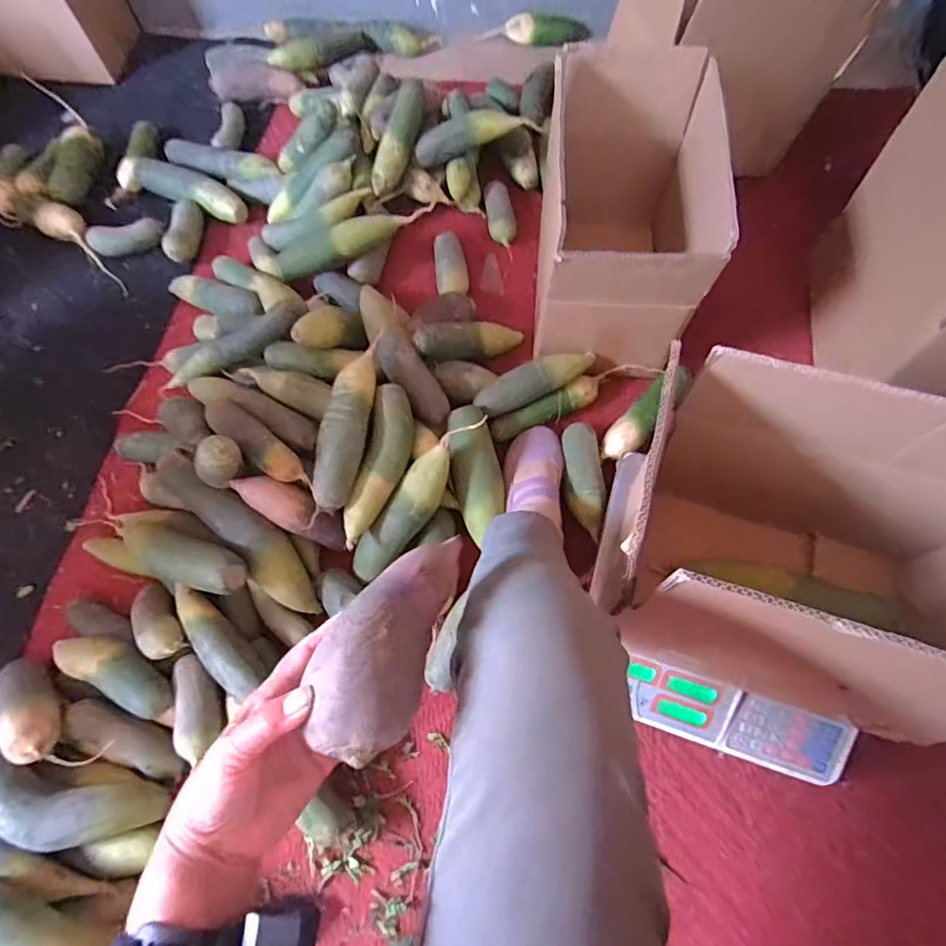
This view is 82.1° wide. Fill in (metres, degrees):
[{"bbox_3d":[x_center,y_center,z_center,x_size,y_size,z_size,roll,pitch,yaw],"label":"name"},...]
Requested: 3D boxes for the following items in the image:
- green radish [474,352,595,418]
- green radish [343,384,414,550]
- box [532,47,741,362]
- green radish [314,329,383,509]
[{"bbox_3d":[0.094,-0.133,0.802,0.189,0.057,0.042,-28,69,-10],"label":"green radish"},{"bbox_3d":[-0.120,-0.010,0.712,0.052,0.046,0.208,15,81,8],"label":"green radish"},{"bbox_3d":[0.212,-0.357,0.789,0.221,0.278,0.365,8,67,5],"label":"box"},{"bbox_3d":[-0.158,-0.071,0.704,0.051,0.064,0.231,9,68,6],"label":"green radish"}]

